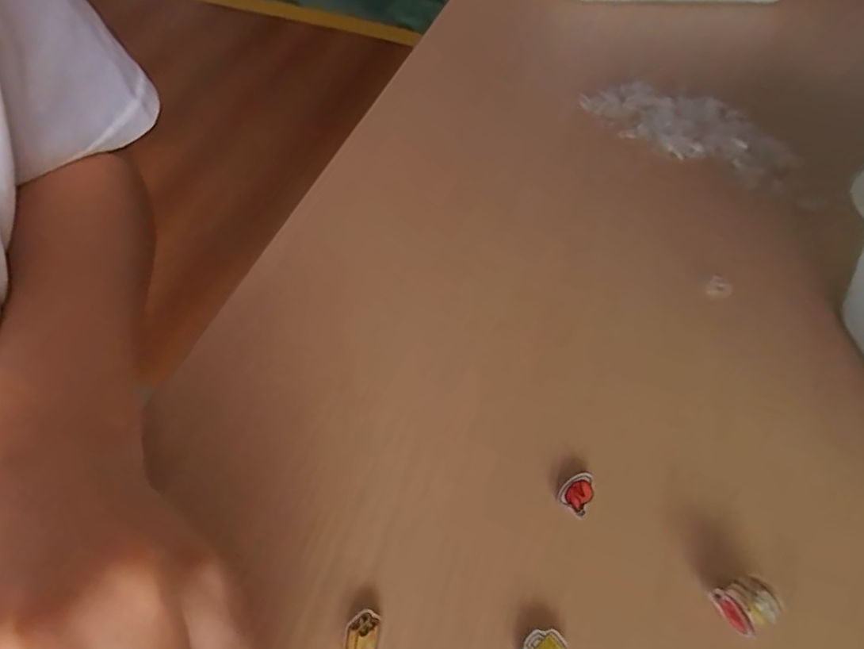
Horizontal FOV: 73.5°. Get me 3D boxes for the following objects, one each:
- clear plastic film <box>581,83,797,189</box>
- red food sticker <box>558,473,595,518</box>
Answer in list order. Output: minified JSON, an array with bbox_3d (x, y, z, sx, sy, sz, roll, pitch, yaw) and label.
[{"bbox_3d":[0.157,-0.122,0.356,0.127,0.015,0.056,25,54,15],"label":"clear plastic film"},{"bbox_3d":[0.054,0.061,0.212,0.011,0.004,0.015,29,55,18],"label":"red food sticker"}]

